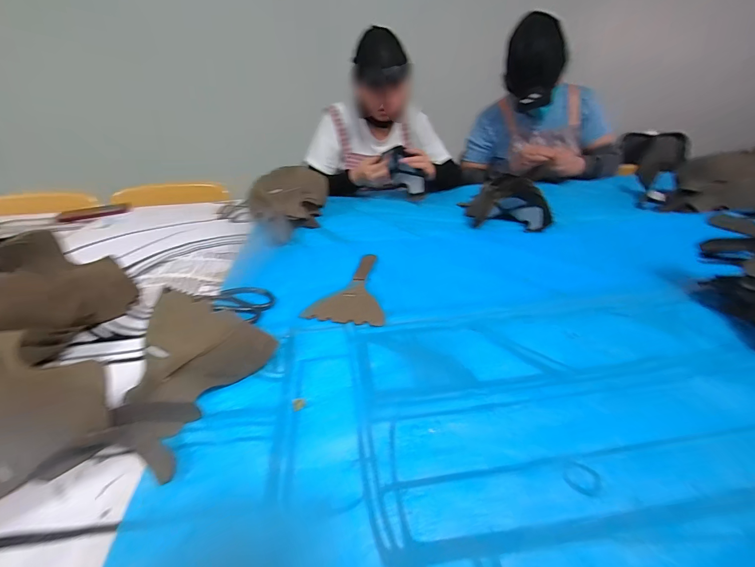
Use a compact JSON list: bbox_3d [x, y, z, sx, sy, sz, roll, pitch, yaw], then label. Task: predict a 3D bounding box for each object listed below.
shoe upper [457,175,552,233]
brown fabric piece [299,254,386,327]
[{"bbox_3d":[0.264,-0.156,0.685,0.097,0.095,0.148,-17,34,-24],"label":"shoe upper"},{"bbox_3d":[-0.038,0.004,0.549,0.113,0.016,0.174,3,31,8],"label":"brown fabric piece"}]

